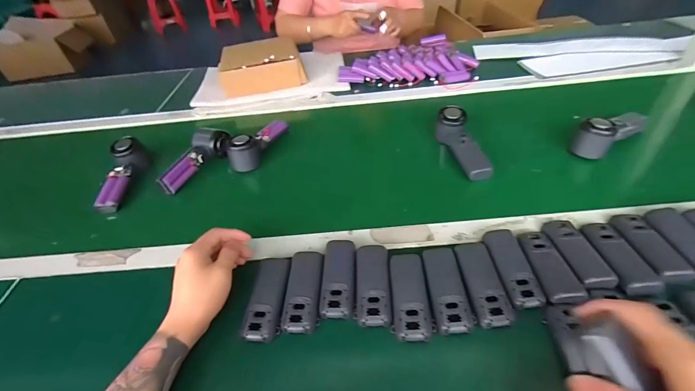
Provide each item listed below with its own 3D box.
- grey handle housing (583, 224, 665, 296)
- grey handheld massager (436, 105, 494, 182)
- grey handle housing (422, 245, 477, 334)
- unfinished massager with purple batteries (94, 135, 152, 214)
[{"bbox_3d":[0.333,0.073,0.413,0.040,0.016,0.108,-5,44,0],"label":"grey handle housing"},{"bbox_3d":[0.207,-0.090,0.597,0.059,0.039,0.161,-11,58,-7],"label":"grey handheld massager"},{"bbox_3d":[0.122,0.114,0.406,0.042,0.019,0.107,-3,44,2],"label":"grey handle housing"},{"bbox_3d":[-0.426,-0.045,0.627,0.050,0.057,0.173,-4,44,1],"label":"unfinished massager with purple batteries"}]

